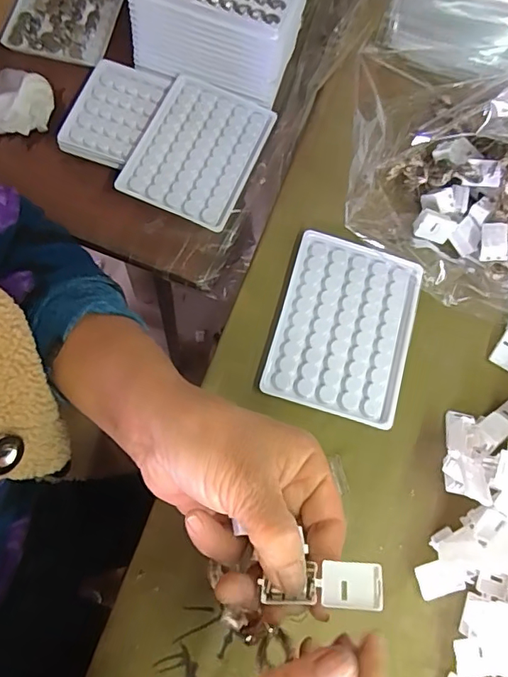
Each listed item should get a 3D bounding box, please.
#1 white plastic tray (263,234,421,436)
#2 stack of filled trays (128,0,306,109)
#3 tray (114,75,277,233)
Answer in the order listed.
[{"bbox_3d":[0.065,-0.010,0.356,0.093,0.011,0.127,17,72,0],"label":"white plastic tray"},{"bbox_3d":[-0.028,-0.274,0.424,0.133,0.068,0.097,19,73,1],"label":"stack of filled trays"},{"bbox_3d":[-0.048,-0.158,0.421,0.096,0.006,0.126,23,73,1],"label":"tray"}]

